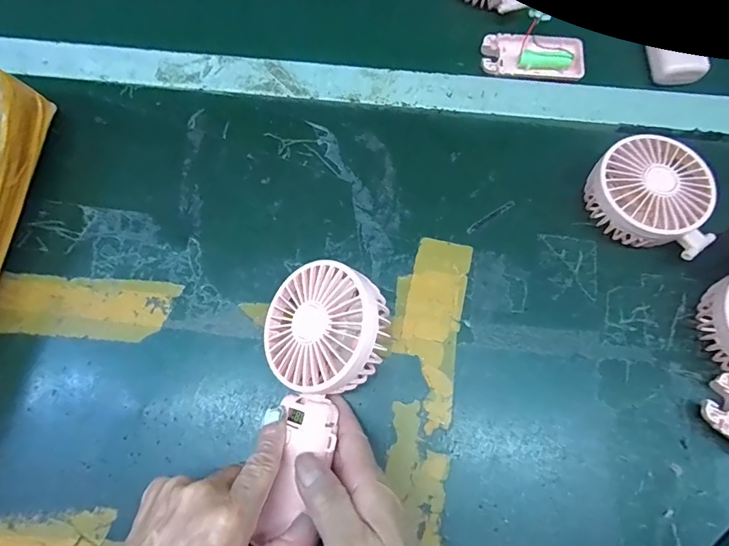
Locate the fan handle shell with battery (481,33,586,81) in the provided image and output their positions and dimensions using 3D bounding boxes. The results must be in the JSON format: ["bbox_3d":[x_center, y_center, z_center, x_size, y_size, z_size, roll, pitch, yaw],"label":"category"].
[{"bbox_3d":[0.162,-0.208,0.416,0.096,0.010,0.045,6,72,2],"label":"fan handle shell with battery"}]

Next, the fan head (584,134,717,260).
[{"bbox_3d":[0.230,-0.062,0.352,0.097,0.042,0.086,20,73,6],"label":"fan head"}]

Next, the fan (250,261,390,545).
[{"bbox_3d":[-0.029,0.074,0.276,0.079,0.045,0.163,3,72,1],"label":"fan"}]

